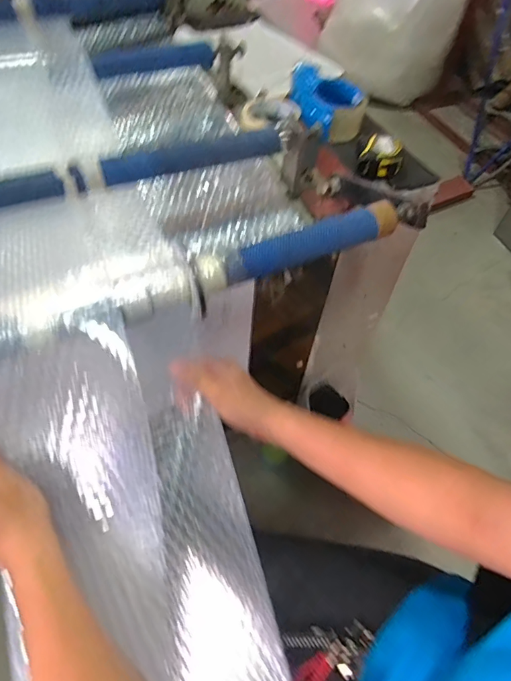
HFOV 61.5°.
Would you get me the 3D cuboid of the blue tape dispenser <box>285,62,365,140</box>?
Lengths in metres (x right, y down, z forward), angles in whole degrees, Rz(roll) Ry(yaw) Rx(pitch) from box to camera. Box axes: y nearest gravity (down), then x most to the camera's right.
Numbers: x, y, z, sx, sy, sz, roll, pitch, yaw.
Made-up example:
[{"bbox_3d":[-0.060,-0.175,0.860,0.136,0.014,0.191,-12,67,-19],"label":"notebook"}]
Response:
[{"bbox_3d":[0.108,-0.400,0.715,0.080,0.054,0.124,-25,60,-20],"label":"blue tape dispenser"}]

